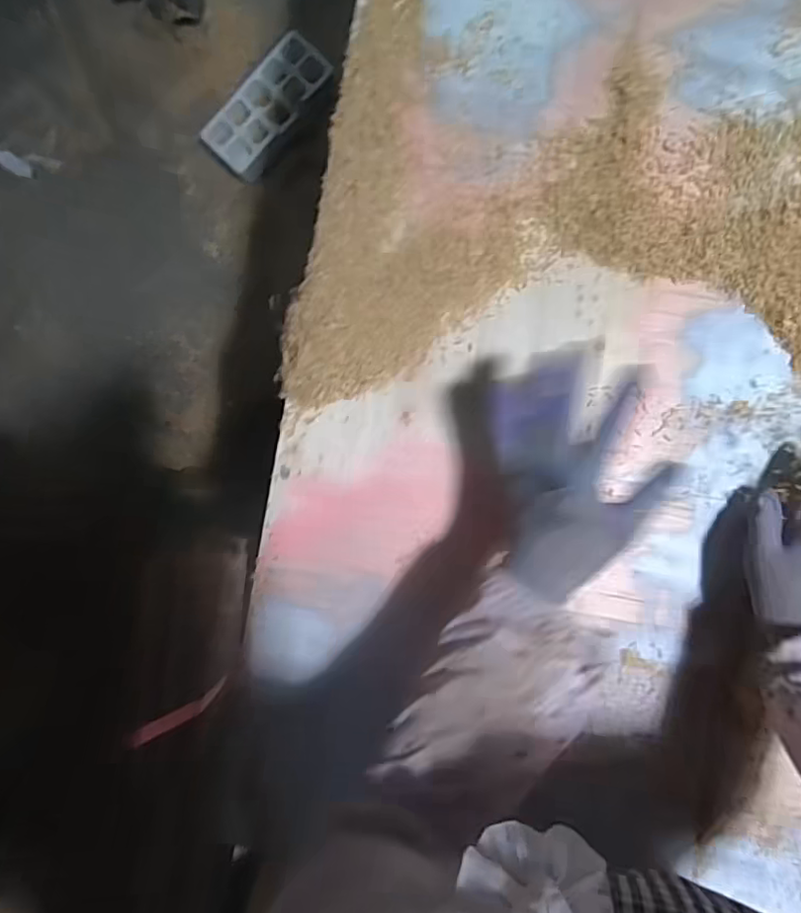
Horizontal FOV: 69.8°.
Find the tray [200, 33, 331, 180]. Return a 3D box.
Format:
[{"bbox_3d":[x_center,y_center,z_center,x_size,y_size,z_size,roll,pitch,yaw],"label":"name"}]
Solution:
[{"bbox_3d":[-0.277,-0.726,1.188,0.128,0.036,0.287,41,93,1],"label":"tray"}]

